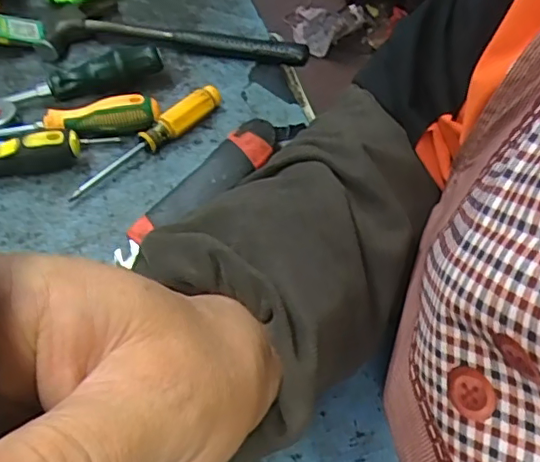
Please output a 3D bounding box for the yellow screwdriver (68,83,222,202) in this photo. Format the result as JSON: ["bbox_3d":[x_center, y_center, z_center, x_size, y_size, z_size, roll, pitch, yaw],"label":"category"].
[{"bbox_3d":[-0.094,-0.072,0.455,0.020,0.026,0.147,32,58,26],"label":"yellow screwdriver"}]

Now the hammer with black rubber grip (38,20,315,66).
[{"bbox_3d":[-0.088,-0.179,0.548,0.246,0.029,0.054,5,51,7],"label":"hammer with black rubber grip"}]

